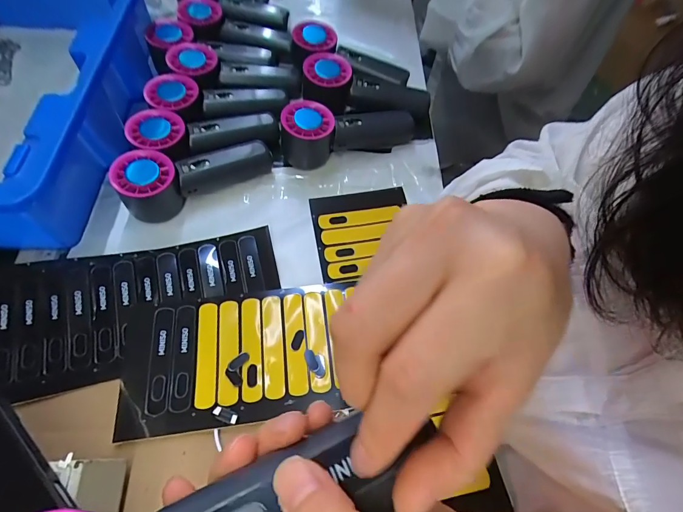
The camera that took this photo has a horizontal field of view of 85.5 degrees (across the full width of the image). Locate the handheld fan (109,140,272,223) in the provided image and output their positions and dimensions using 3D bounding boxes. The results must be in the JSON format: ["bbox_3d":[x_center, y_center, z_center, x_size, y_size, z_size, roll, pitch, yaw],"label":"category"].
[{"bbox_3d":[-0.155,-0.092,0.395,0.156,0.061,0.053,-32,67,-15],"label":"handheld fan"}]

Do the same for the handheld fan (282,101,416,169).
[{"bbox_3d":[0.006,-0.151,0.429,0.165,0.057,0.054,-20,63,-13],"label":"handheld fan"}]

